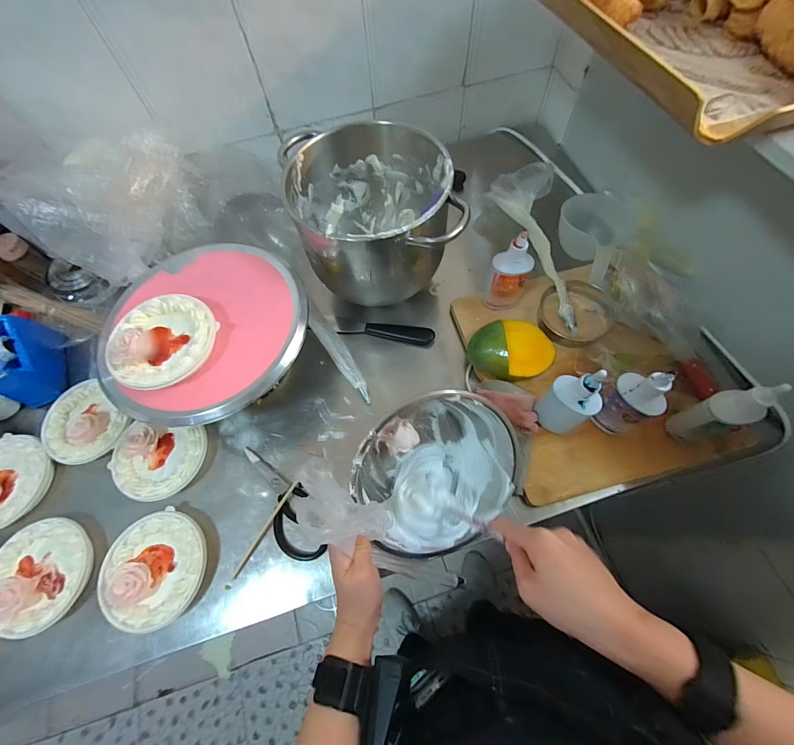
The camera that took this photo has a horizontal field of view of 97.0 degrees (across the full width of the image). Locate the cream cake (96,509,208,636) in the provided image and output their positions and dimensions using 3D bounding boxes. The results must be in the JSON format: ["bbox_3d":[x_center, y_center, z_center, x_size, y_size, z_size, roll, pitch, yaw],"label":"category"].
[{"bbox_3d":[-0.323,0.259,0.469,0.128,0.045,0.139,-1,66,3],"label":"cream cake"}]

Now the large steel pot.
[{"bbox_3d":[-0.036,-0.233,0.542,0.221,0.194,0.232,-1,66,3],"label":"large steel pot"}]

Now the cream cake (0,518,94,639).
[{"bbox_3d":[-0.485,0.271,0.471,0.134,0.039,0.137,-5,65,1],"label":"cream cake"}]

